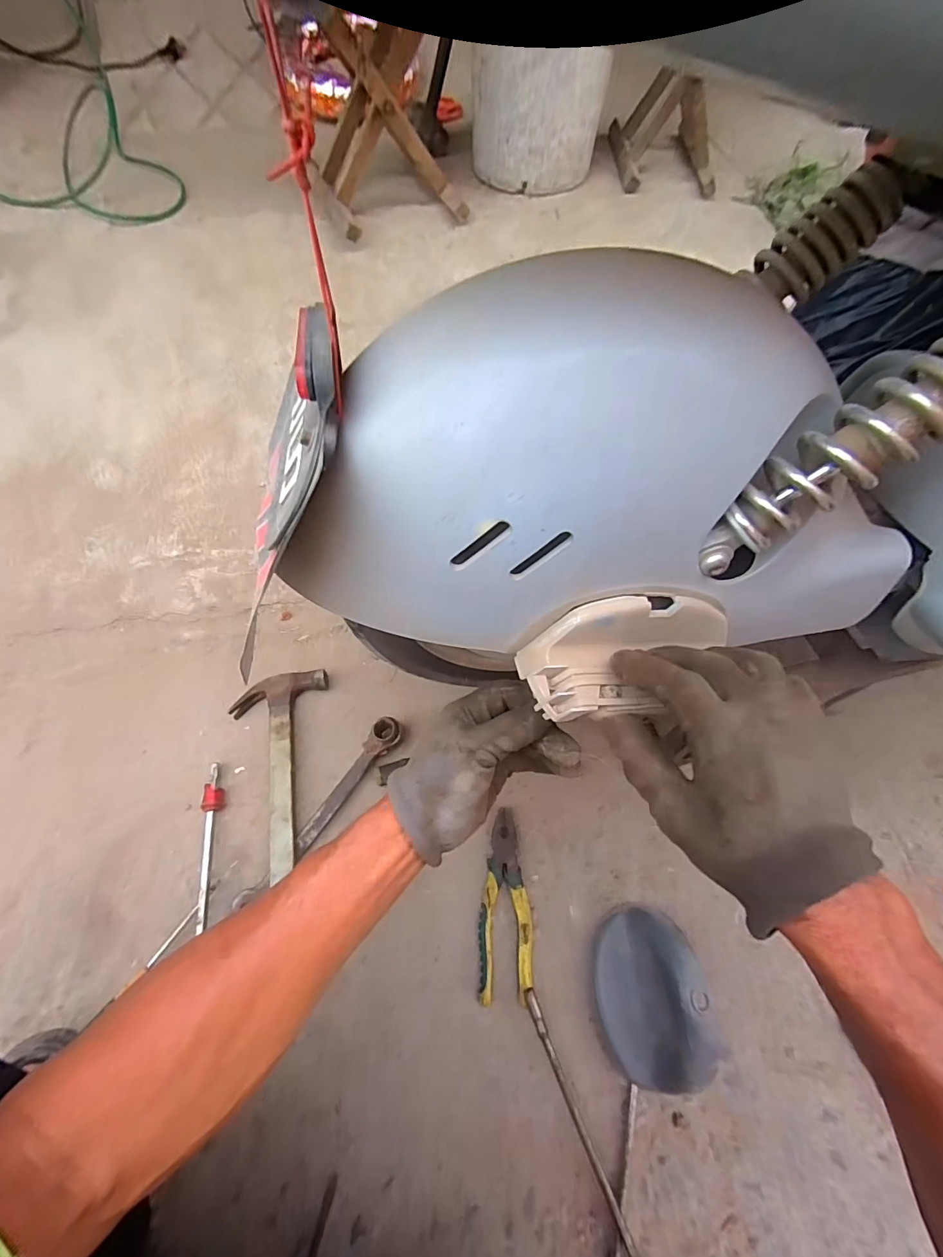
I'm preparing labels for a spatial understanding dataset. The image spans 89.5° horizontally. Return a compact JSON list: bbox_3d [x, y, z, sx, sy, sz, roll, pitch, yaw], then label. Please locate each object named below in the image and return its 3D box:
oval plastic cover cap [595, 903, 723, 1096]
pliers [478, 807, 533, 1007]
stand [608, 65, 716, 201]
[{"bbox_3d":[0.177,0.367,0.477,0.086,0.083,0.143,-3,61,-3],"label":"oval plastic cover cap"},{"bbox_3d":[0.040,0.309,0.542,0.056,0.016,0.189,4,61,1],"label":"pliers"},{"bbox_3d":[0.435,-1.133,1.059,0.195,0.145,0.295,-2,61,-3],"label":"stand"}]

